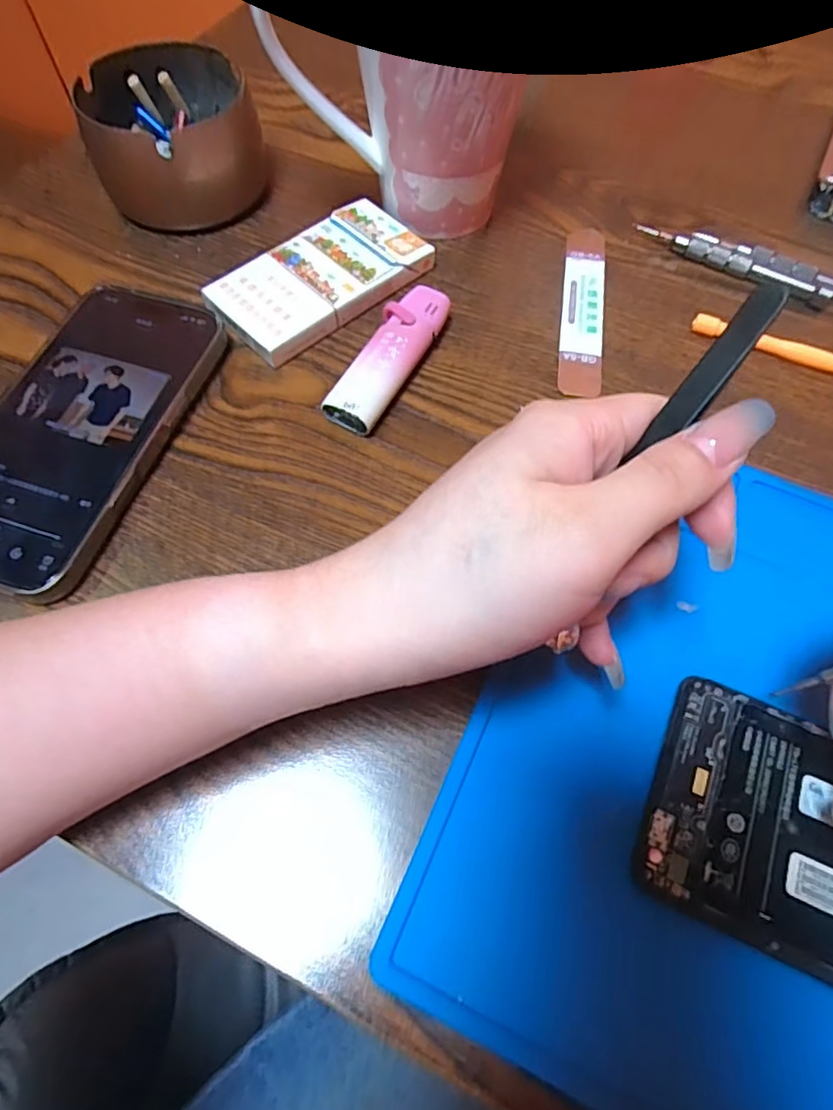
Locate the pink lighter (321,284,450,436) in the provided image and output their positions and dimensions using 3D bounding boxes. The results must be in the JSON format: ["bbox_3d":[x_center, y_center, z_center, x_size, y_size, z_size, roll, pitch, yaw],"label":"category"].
[{"bbox_3d":[-0.012,-0.091,0.272,0.025,0.015,0.084,24,65,10],"label":"pink lighter"}]

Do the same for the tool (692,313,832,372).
[{"bbox_3d":[0.176,-0.100,0.284,0.084,0.008,0.008,21,65,9],"label":"tool"}]

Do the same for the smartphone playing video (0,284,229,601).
[{"bbox_3d":[-0.145,-0.055,0.251,0.076,0.015,0.147,18,64,7],"label":"smartphone playing video"}]

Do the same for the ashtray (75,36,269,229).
[{"bbox_3d":[-0.127,-0.223,0.316,0.089,0.051,0.081,-18,65,-10],"label":"ashtray"}]

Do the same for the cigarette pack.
[{"bbox_3d":[-0.048,-0.138,0.295,0.106,0.015,0.058,-39,71,-19],"label":"cigarette pack"}]

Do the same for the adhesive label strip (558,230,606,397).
[{"bbox_3d":[0.084,-0.126,0.297,0.021,0.004,0.116,9,63,3],"label":"adhesive label strip"}]

